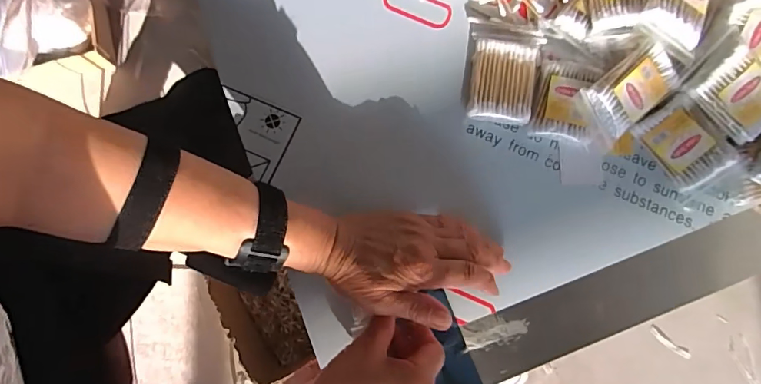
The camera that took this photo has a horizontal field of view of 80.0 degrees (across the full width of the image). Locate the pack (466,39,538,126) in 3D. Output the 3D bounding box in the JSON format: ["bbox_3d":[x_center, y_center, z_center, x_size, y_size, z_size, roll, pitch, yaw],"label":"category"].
[{"bbox_3d":[0.114,-0.104,0.426,0.058,0.016,0.076,8,80,0],"label":"pack"}]

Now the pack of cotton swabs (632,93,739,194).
[{"bbox_3d":[0.277,-0.041,0.411,0.053,0.017,0.083,-39,85,24],"label":"pack of cotton swabs"}]

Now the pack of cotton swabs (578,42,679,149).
[{"bbox_3d":[0.226,-0.090,0.410,0.082,0.016,0.055,-38,109,1],"label":"pack of cotton swabs"}]

